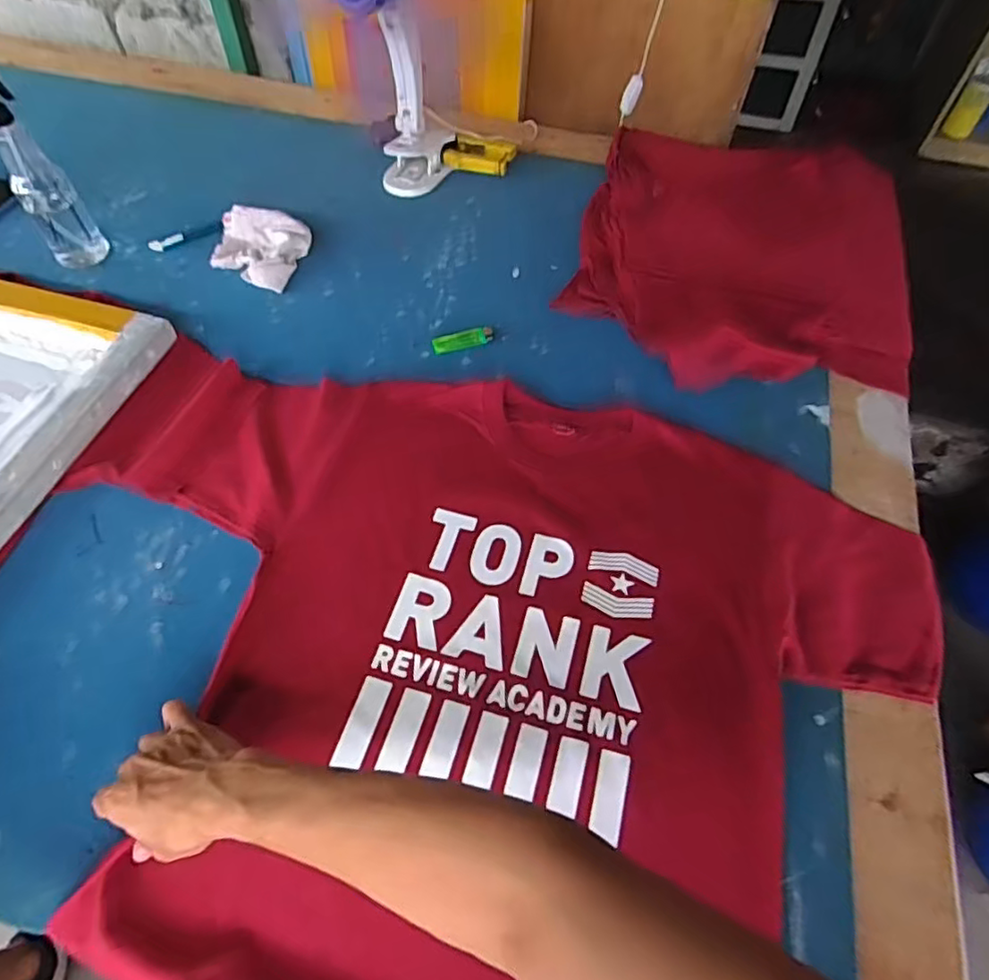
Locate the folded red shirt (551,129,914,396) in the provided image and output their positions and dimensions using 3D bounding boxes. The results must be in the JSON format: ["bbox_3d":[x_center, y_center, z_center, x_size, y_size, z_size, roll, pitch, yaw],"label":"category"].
[{"bbox_3d":[0.337,-0.317,0.821,0.440,0.095,0.446,15,58,8],"label":"folded red shirt"}]

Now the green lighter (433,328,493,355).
[{"bbox_3d":[-0.039,-0.189,0.774,0.076,0.016,0.023,-11,59,-8],"label":"green lighter"}]

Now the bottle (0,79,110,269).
[{"bbox_3d":[-0.584,-0.406,0.773,0.061,0.233,0.067,27,61,15],"label":"bottle"}]

